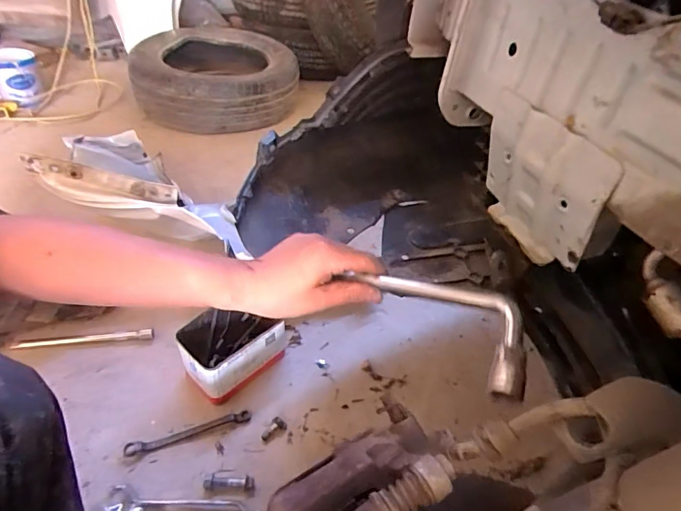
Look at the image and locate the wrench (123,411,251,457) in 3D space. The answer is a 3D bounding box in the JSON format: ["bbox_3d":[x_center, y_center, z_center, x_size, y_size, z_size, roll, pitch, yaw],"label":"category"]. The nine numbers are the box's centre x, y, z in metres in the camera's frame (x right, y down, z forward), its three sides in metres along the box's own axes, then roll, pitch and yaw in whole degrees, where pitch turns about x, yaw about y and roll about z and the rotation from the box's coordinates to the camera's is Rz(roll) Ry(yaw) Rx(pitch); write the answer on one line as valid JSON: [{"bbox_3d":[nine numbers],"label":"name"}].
[{"bbox_3d":[-0.242,0.286,0.710,0.193,0.008,0.022,-10,43,-17],"label":"wrench"}]

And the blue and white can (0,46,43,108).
[{"bbox_3d":[-1.095,-0.601,1.485,0.145,0.174,0.145,-25,49,-30],"label":"blue and white can"}]

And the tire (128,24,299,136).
[{"bbox_3d":[-0.460,-0.644,1.629,0.554,0.201,0.534,-14,44,-21],"label":"tire"}]

